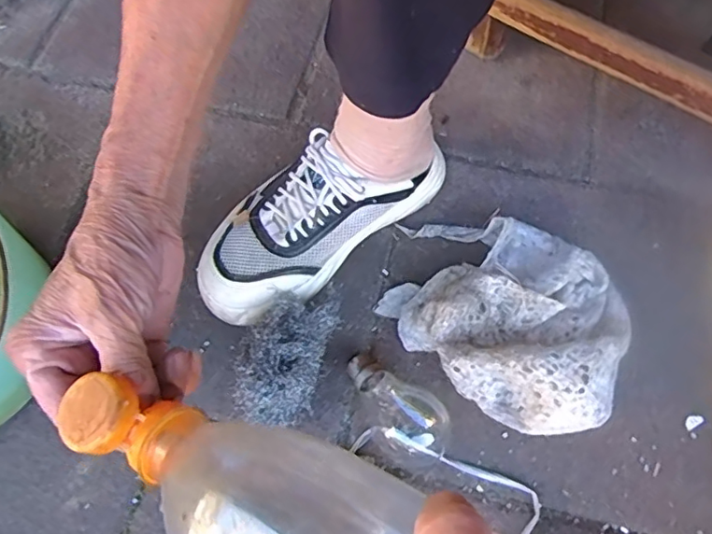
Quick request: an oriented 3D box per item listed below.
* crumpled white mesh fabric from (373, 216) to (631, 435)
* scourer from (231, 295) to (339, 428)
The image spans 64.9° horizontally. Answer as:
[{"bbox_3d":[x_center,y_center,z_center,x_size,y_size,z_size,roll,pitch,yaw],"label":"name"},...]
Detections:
[{"bbox_3d":[0.123,0.030,0.457,0.206,0.058,0.156,41,73,16],"label":"crumpled white mesh fabric"},{"bbox_3d":[-0.056,0.068,0.443,0.063,0.060,0.114,17,68,8],"label":"scourer"}]

